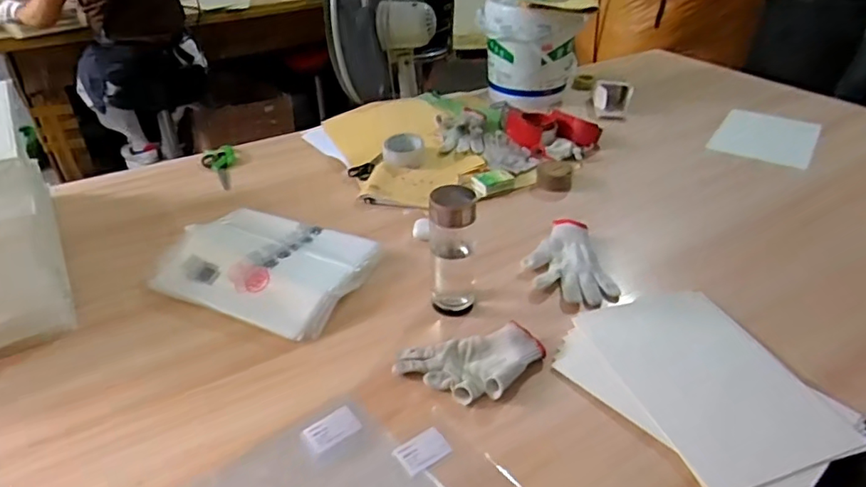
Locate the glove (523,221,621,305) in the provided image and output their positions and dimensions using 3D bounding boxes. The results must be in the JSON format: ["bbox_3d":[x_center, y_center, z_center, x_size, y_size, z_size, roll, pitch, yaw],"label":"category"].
[{"bbox_3d":[0.205,0.030,0.877,0.118,0.027,0.169,-8,35,-11],"label":"glove"}]

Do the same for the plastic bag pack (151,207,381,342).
[{"bbox_3d":[-0.266,0.028,0.886,0.303,0.031,0.216,15,37,21],"label":"plastic bag pack"}]

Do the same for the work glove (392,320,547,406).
[{"bbox_3d":[0.050,0.157,0.714,0.189,0.039,0.100,-5,35,-6],"label":"work glove"}]

